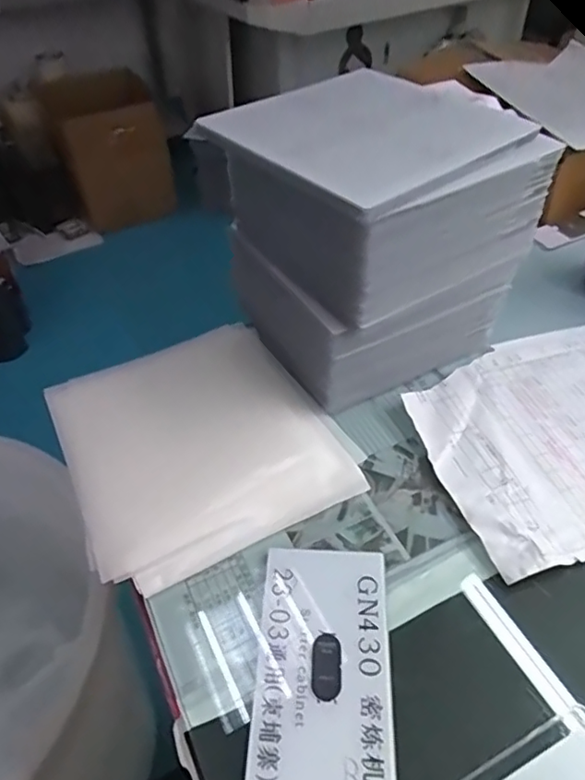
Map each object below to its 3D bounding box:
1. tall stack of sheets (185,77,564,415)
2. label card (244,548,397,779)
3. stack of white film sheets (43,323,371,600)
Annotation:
[{"bbox_3d":[0.070,-0.127,0.476,0.210,0.204,0.183,-27,49,-23],"label":"tall stack of sheets"},{"bbox_3d":[0.019,0.167,0.337,0.081,0.005,0.149,1,45,4],"label":"label card"},{"bbox_3d":[-0.077,0.036,0.453,0.200,0.021,0.213,-22,48,-19],"label":"stack of white film sheets"}]

